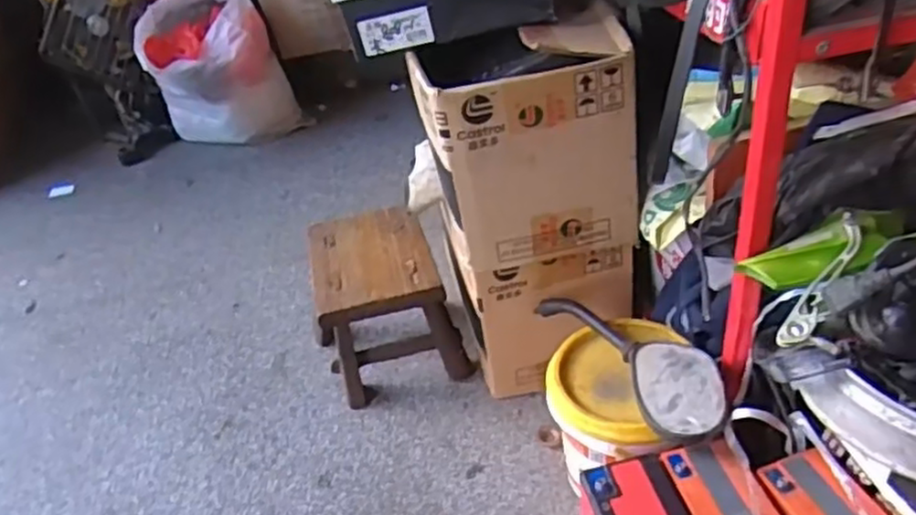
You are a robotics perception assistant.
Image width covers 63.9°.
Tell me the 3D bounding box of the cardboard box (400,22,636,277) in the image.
[{"bbox_3d":[0.077,-0.137,0.852,0.224,0.234,0.163,-9,35,-3],"label":"cardboard box"}]

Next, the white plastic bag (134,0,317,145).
[{"bbox_3d":[-0.583,-0.443,1.772,0.308,0.343,0.246,-32,42,-30],"label":"white plastic bag"}]

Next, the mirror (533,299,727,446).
[{"bbox_3d":[0.196,0.103,0.820,0.094,0.049,0.286,-19,37,-15],"label":"mirror"}]

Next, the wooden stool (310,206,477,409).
[{"bbox_3d":[-0.112,0.070,1.095,0.187,0.192,0.228,-16,36,-12],"label":"wooden stool"}]

